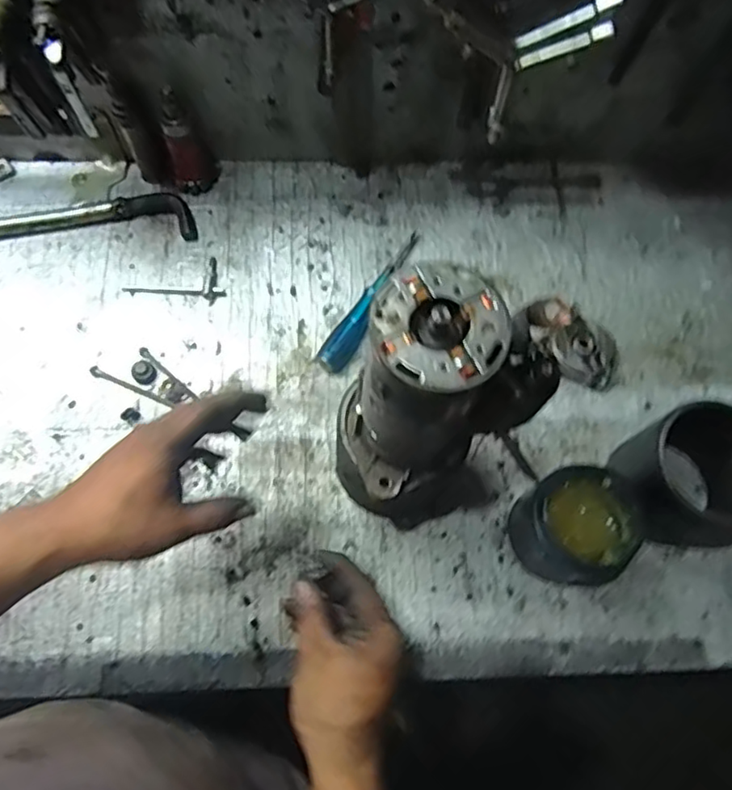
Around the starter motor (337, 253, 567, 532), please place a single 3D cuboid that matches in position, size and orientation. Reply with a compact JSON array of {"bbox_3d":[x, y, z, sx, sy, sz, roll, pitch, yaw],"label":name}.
[{"bbox_3d":[0.039,0.007,0.401,0.107,0.180,0.102,33,72,10],"label":"starter motor"}]

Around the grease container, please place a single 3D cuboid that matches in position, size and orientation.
[{"bbox_3d":[0.189,0.120,0.540,0.098,0.097,0.094,1,69,-1],"label":"grease container"}]

